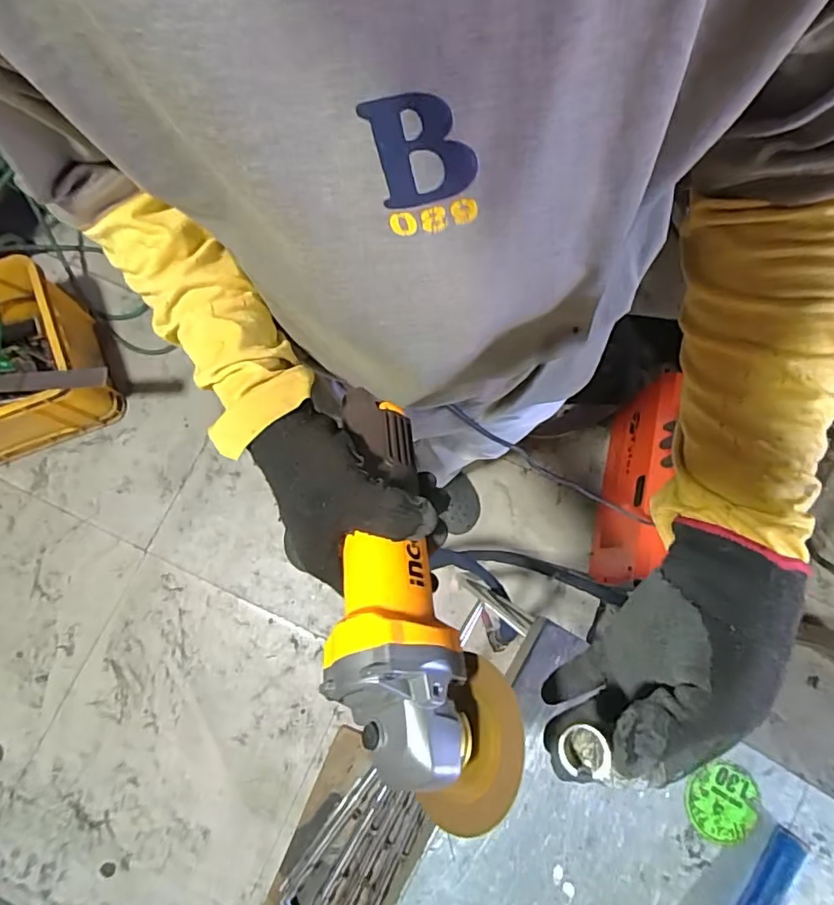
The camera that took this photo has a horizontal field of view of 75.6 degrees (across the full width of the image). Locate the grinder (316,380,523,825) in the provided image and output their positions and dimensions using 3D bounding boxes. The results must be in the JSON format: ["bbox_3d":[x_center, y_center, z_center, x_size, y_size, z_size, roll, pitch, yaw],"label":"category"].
[{"bbox_3d":[-0.015,0.082,0.347,0.099,0.075,0.284,-14,65,-3],"label":"grinder"}]

